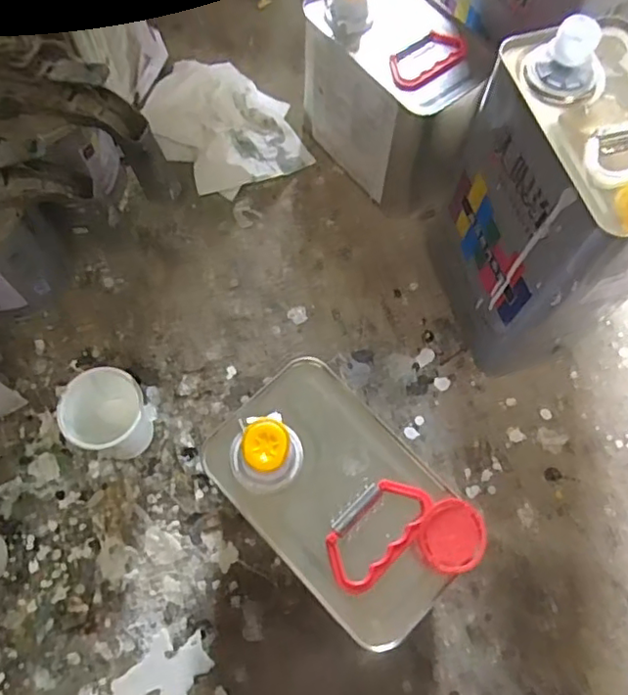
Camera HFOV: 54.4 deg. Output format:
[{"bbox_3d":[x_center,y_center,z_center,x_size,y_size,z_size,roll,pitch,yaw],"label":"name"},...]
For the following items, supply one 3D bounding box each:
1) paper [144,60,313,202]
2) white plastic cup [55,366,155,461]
[{"bbox_3d":[-0.107,-0.263,0.694,0.150,0.053,0.183,-26,71,-11],"label":"paper"},{"bbox_3d":[-0.185,0.062,0.548,0.061,0.073,0.067,0,68,-1],"label":"white plastic cup"}]

